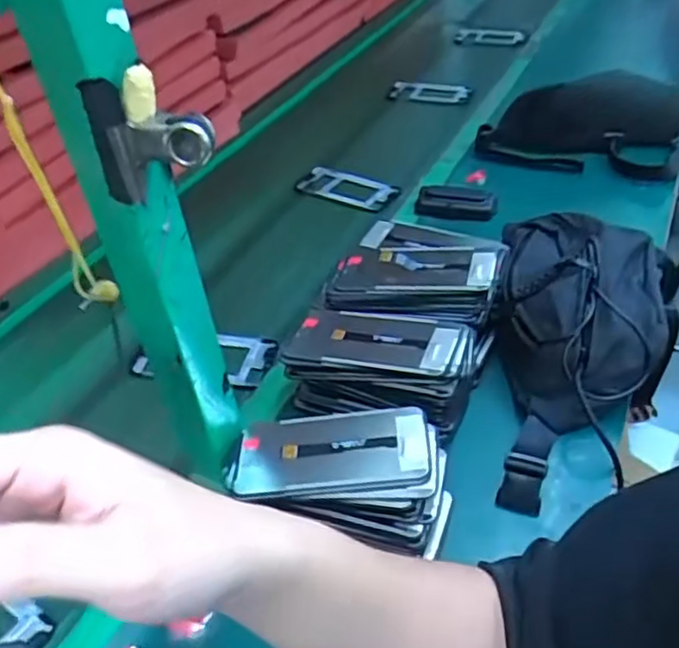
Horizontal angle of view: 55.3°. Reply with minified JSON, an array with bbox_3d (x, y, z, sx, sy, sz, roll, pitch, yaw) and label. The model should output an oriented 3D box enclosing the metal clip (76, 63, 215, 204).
[{"bbox_3d":[-0.104,-0.106,0.366,0.067,0.071,0.025,5,41,12],"label":"metal clip"}]

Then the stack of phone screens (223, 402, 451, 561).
[{"bbox_3d":[0.001,0.118,0.537,0.173,0.064,0.099,7,42,14],"label":"stack of phone screens"}]

